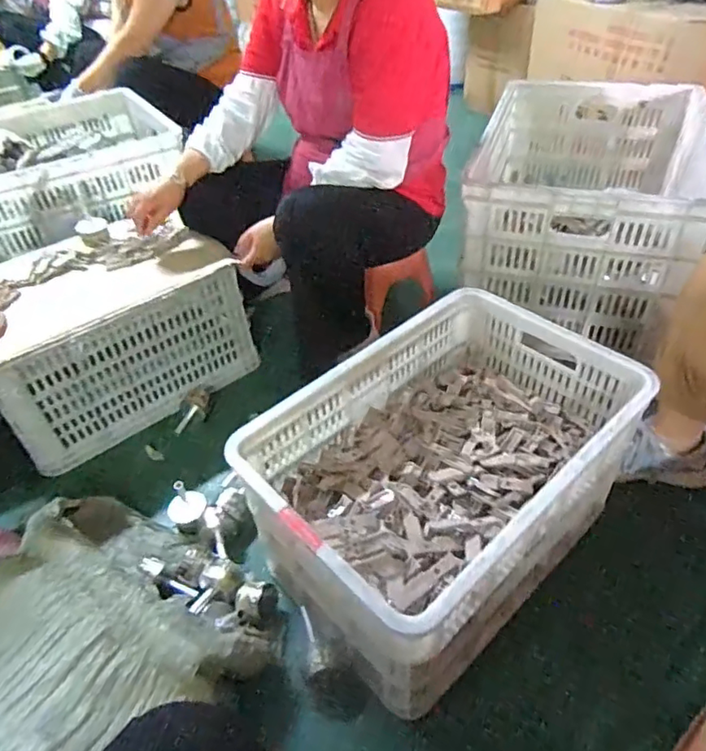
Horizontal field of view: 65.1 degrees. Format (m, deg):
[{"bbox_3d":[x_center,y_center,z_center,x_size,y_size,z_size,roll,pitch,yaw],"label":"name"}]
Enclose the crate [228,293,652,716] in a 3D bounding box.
[{"bbox_3d":[0.146,0.155,0.864,0.542,0.293,0.357,-32,49,-27],"label":"crate"}]

